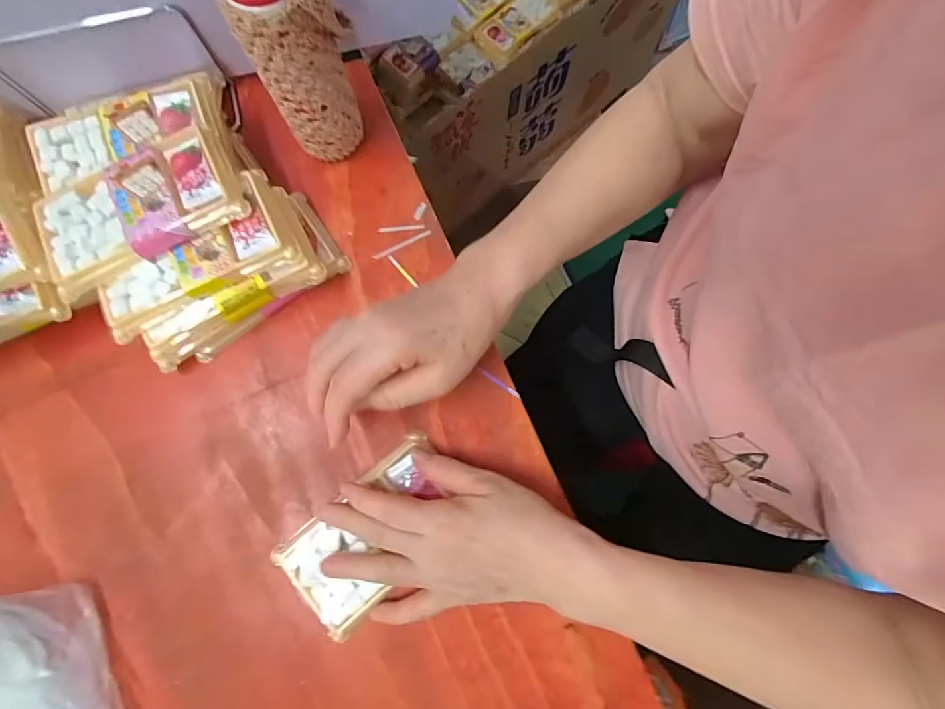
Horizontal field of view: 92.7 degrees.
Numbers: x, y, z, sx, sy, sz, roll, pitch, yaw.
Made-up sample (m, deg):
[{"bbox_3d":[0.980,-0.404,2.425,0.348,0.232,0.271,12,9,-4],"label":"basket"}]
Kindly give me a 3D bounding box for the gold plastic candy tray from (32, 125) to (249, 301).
[{"bbox_3d":[-0.232,-0.102,0.309,0.131,0.019,0.074,-27,81,-6],"label":"gold plastic candy tray"}]

